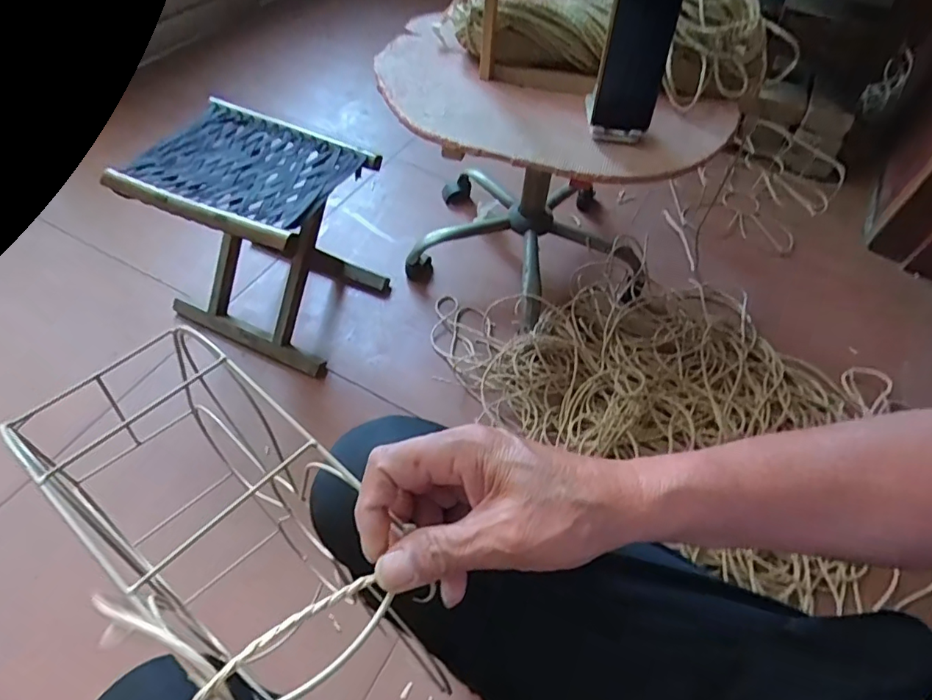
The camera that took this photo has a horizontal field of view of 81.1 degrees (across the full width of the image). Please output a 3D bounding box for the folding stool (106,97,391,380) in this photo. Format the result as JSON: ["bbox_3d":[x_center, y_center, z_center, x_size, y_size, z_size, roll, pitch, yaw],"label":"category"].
[{"bbox_3d":[-0.331,-0.183,0.914,0.300,0.303,0.246,23,55,12],"label":"folding stool"}]

